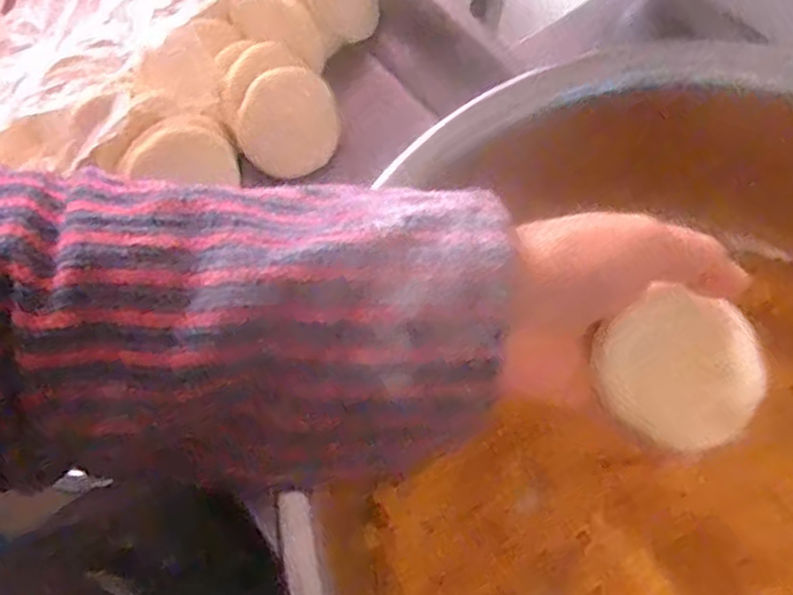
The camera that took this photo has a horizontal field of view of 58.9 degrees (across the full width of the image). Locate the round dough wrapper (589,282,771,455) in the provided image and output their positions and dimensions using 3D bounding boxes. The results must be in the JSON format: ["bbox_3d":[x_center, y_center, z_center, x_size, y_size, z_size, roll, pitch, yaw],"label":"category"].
[{"bbox_3d":[0.122,0.031,0.302,0.068,0.015,0.065,0,93,4],"label":"round dough wrapper"}]

